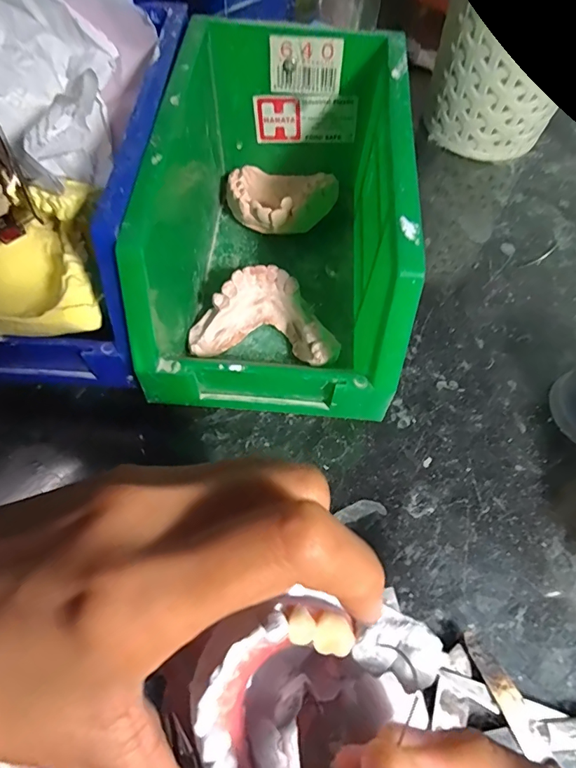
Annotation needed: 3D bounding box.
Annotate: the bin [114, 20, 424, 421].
[{"bbox_3d":[-0.004,-0.073,0.212,0.103,0.090,0.169,5,63,0],"label":"bin"}]

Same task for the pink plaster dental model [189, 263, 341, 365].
[{"bbox_3d":[-0.010,-0.029,0.219,0.066,0.027,0.046,6,63,1],"label":"pink plaster dental model"}]

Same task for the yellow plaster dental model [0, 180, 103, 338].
[{"bbox_3d":[-0.103,-0.046,0.180,0.065,0.030,0.057,5,63,0],"label":"yellow plaster dental model"}]

